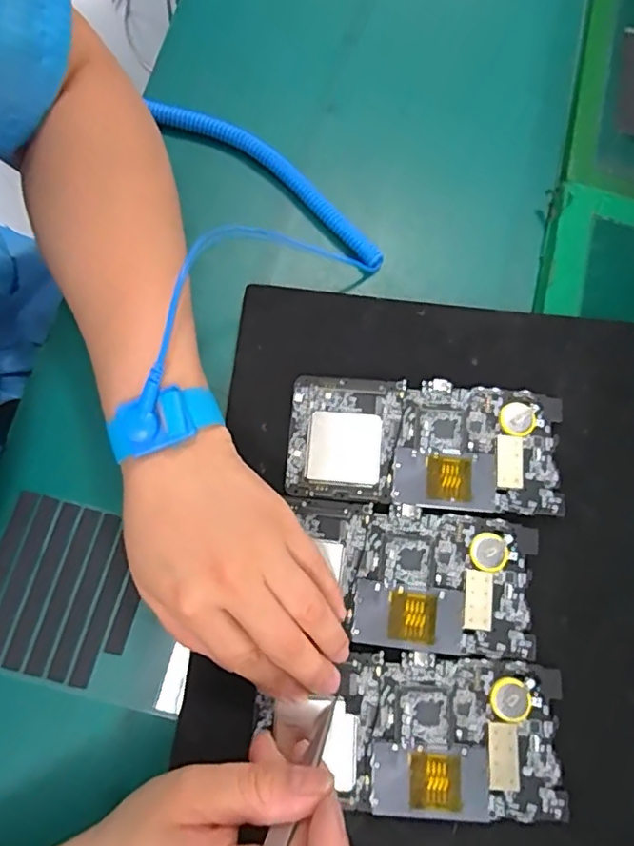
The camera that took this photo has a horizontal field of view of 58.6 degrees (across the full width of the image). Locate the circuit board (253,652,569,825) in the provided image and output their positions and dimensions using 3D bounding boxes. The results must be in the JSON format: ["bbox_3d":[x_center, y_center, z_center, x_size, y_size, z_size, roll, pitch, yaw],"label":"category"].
[{"bbox_3d":[0.047,0.157,0.288,0.149,0.011,0.072,4,76,0],"label":"circuit board"}]

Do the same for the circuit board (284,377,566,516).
[{"bbox_3d":[0.060,0.012,0.328,0.153,0.011,0.072,6,76,-6],"label":"circuit board"}]

